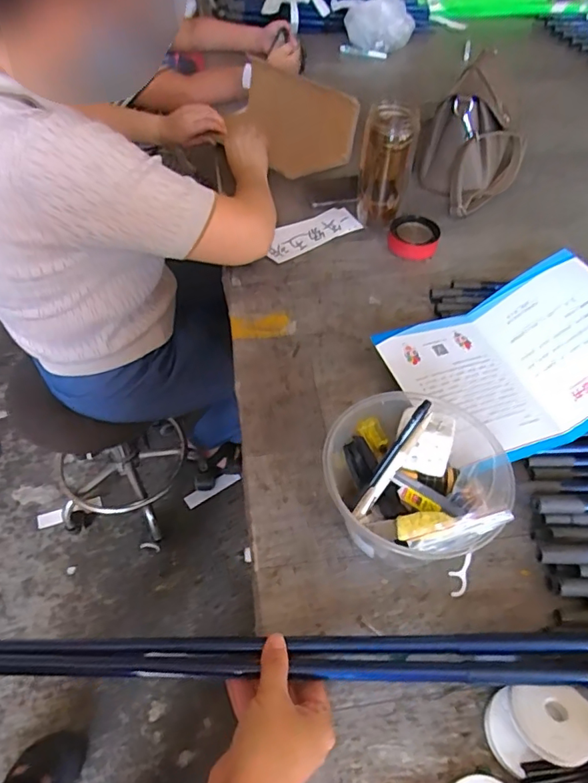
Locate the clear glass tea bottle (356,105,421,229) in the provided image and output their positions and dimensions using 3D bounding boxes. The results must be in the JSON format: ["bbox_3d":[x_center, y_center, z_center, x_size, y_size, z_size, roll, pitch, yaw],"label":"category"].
[{"bbox_3d":[0.138,-0.335,0.793,0.075,0.169,0.068,11,52,6],"label":"clear glass tea bottle"}]

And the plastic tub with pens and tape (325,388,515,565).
[{"bbox_3d":[0.119,0.075,0.509,0.155,0.105,0.164,1,51,-2],"label":"plastic tub with pens and tape"}]

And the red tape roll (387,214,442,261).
[{"bbox_3d":[0.185,-0.236,0.801,0.077,0.032,0.071,1,51,-2],"label":"red tape roll"}]

